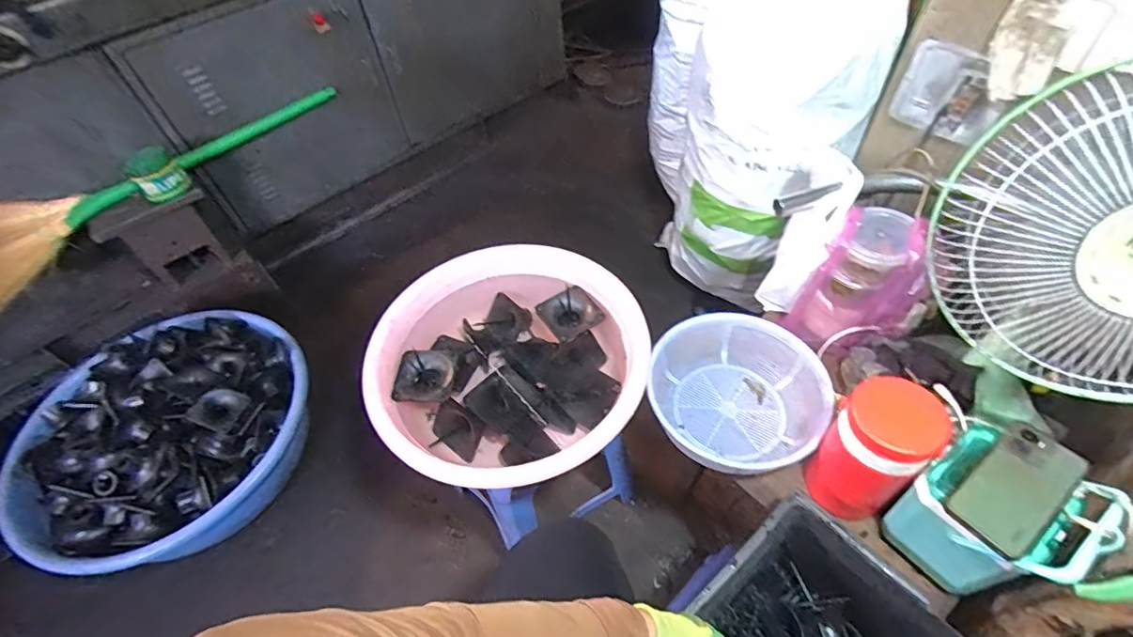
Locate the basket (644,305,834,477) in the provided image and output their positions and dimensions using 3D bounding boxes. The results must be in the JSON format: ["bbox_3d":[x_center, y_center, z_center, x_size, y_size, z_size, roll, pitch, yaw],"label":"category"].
[{"bbox_3d":[0.264,0.115,0.836,0.246,0.083,0.253,-2,52,3],"label":"basket"}]

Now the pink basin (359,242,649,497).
[{"bbox_3d":[-0.090,0.068,0.842,0.416,0.147,0.384,-2,52,3],"label":"pink basin"}]

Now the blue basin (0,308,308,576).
[{"bbox_3d":[-0.858,0.243,1.178,0.577,0.178,0.607,-2,52,3],"label":"blue basin"}]

